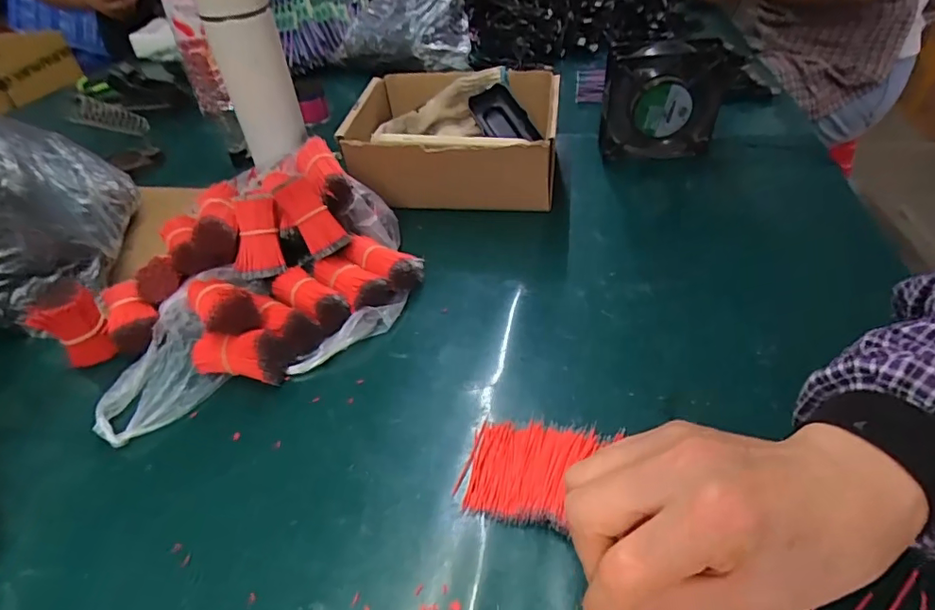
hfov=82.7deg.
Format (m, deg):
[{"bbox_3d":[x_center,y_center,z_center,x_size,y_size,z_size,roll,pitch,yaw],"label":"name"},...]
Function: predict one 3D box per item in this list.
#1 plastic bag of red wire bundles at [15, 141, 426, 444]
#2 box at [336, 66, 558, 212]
[{"bbox_3d":[-0.195,-0.034,0.459,0.291,0.095,0.210,-27,46,-24],"label":"plastic bag of red wire bundles"},{"bbox_3d":[-0.011,-0.185,0.603,0.221,0.094,0.198,3,42,9],"label":"box"}]

